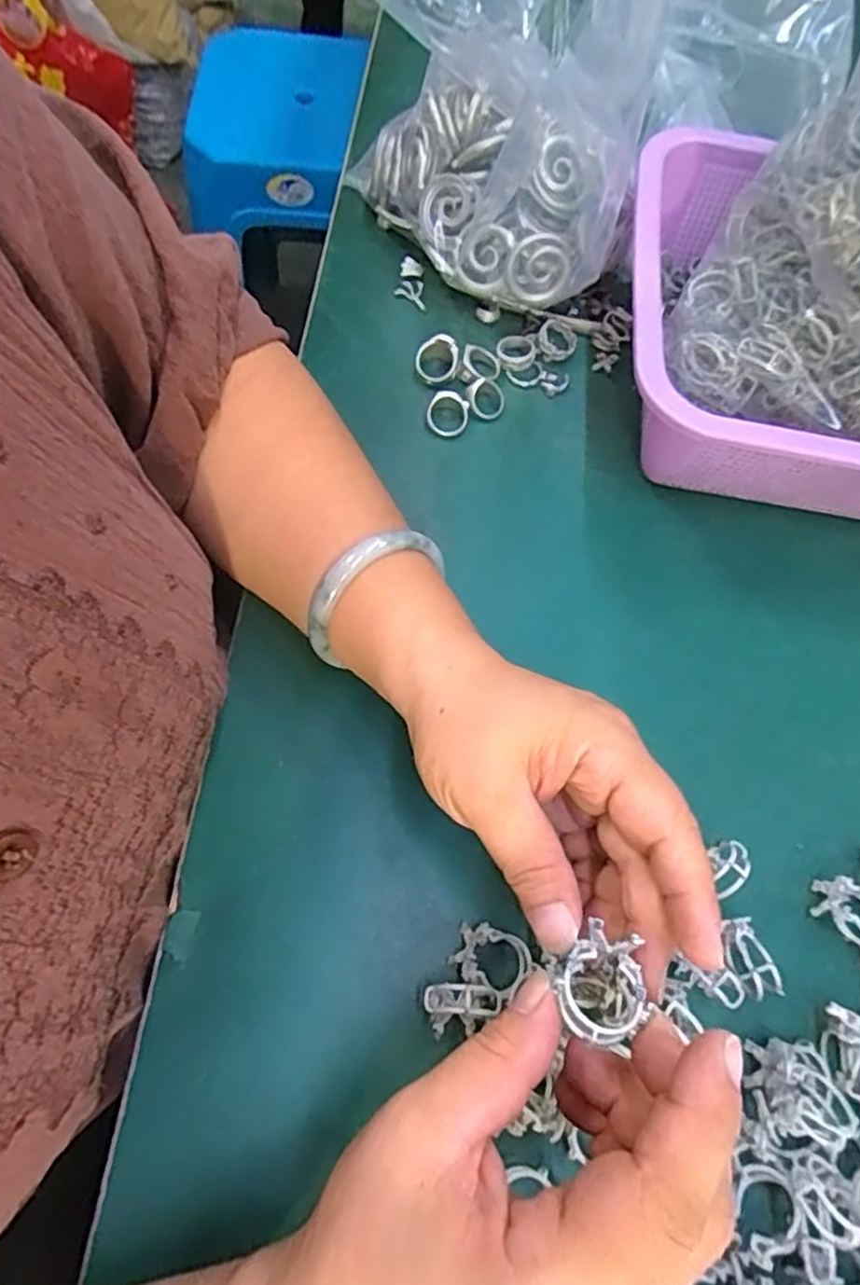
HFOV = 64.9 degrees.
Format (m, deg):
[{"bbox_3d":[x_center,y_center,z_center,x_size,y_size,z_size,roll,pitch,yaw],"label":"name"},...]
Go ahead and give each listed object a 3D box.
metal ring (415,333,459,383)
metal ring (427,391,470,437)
[{"bbox_3d":[0.004,-0.165,0.390,0.025,0.015,0.026,2,67,-4],"label":"metal ring"},{"bbox_3d":[0.010,-0.129,0.381,0.023,0.012,0.024,2,67,-4],"label":"metal ring"}]

